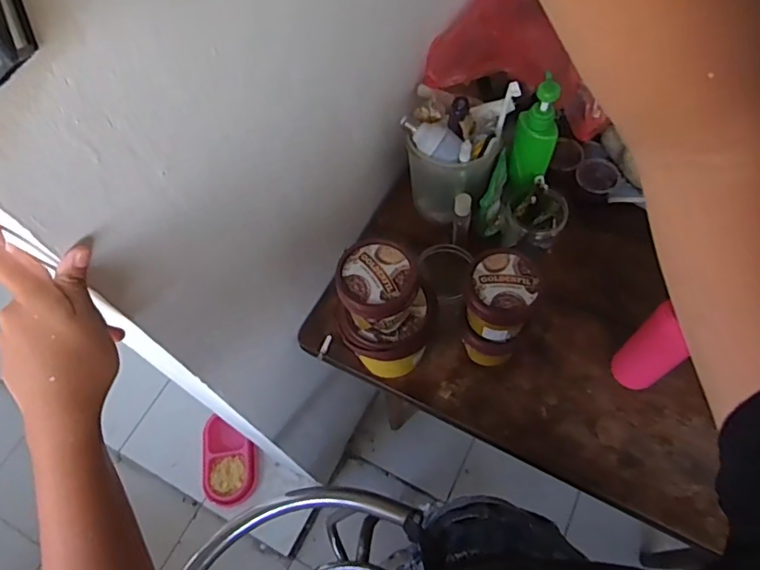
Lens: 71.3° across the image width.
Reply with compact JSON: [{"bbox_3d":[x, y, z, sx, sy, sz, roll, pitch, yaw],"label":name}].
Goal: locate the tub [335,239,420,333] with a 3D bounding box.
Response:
[{"bbox_3d":[-0.003,0.008,0.639,0.088,0.089,0.093,-1,61,3],"label":"tub"}]

